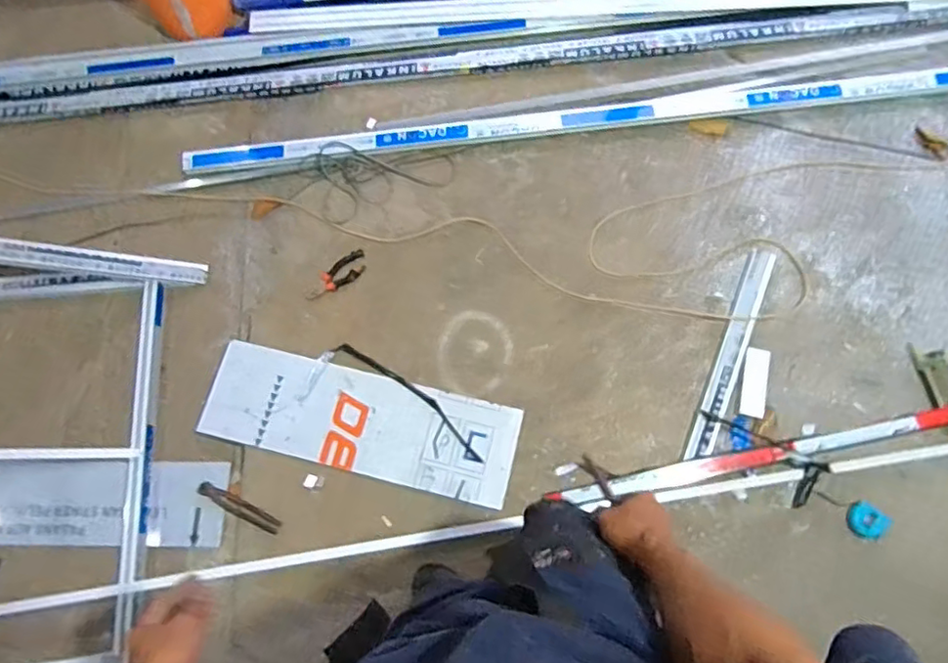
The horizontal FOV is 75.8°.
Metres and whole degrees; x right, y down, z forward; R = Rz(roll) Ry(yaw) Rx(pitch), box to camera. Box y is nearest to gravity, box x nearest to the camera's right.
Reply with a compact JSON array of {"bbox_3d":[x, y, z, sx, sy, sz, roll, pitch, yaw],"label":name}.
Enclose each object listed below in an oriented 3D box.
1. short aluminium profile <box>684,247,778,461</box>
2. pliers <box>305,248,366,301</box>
[{"bbox_3d":[0.614,0.044,1.448,0.062,0.030,0.550,22,76,8],"label":"short aluminium profile"},{"bbox_3d":[-0.353,-0.140,1.568,0.183,0.012,0.071,-39,75,-9],"label":"pliers"}]

